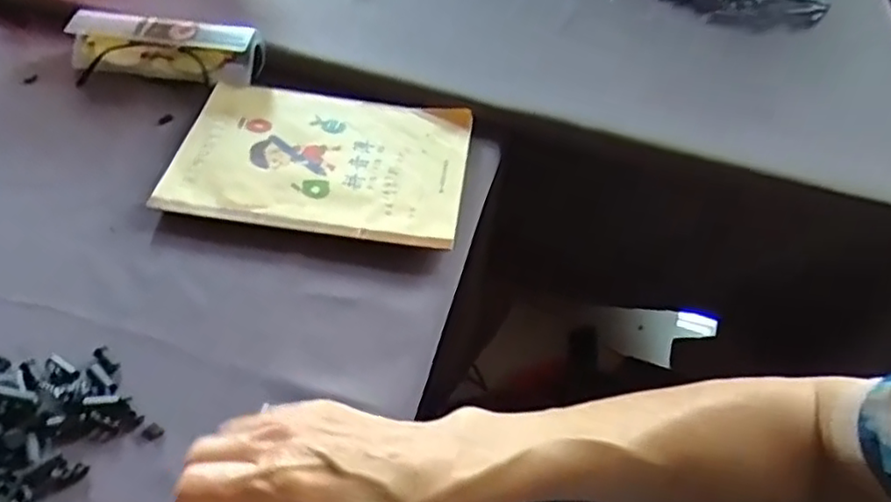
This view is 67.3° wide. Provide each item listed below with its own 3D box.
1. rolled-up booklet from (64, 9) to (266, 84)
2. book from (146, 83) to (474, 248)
[{"bbox_3d":[-0.230,-0.168,0.548,0.157,0.038,0.038,8,49,0],"label":"rolled-up booklet"},{"bbox_3d":[-0.089,-0.069,0.492,0.203,0.008,0.140,8,50,1],"label":"book"}]

